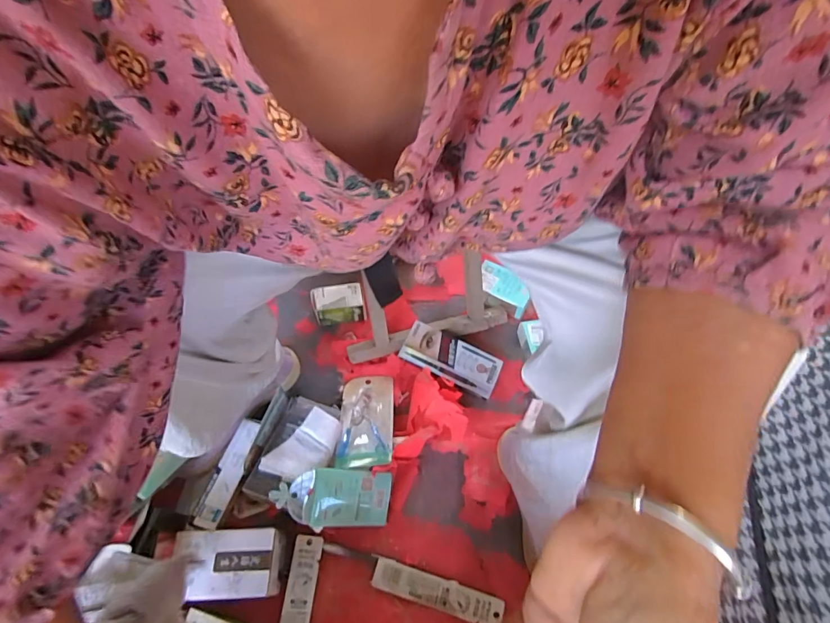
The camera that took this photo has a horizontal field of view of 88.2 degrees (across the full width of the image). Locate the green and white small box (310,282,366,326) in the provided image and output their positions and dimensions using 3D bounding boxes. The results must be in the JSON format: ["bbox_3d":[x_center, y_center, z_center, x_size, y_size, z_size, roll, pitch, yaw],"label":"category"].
[{"bbox_3d":[-0.137,-0.012,0.766,0.088,0.053,0.057,-11,58,-9],"label":"green and white small box"}]

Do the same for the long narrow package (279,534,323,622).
[{"bbox_3d":[-0.147,0.372,0.531,0.037,0.007,0.167,13,60,-12],"label":"long narrow package"}]

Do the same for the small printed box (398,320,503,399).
[{"bbox_3d":[0.060,0.078,0.710,0.163,0.015,0.073,26,71,3],"label":"small printed box"}]

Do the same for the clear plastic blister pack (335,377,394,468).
[{"bbox_3d":[-0.075,0.160,0.659,0.081,0.023,0.158,0,40,-3],"label":"clear plastic blister pack"}]

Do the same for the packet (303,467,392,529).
[{"bbox_3d":[-0.088,0.251,0.577,0.112,0.011,0.071,9,77,-19],"label":"packet"}]

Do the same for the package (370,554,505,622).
[{"bbox_3d":[0.028,0.362,0.554,0.170,0.010,0.036,16,58,8],"label":"package"}]

